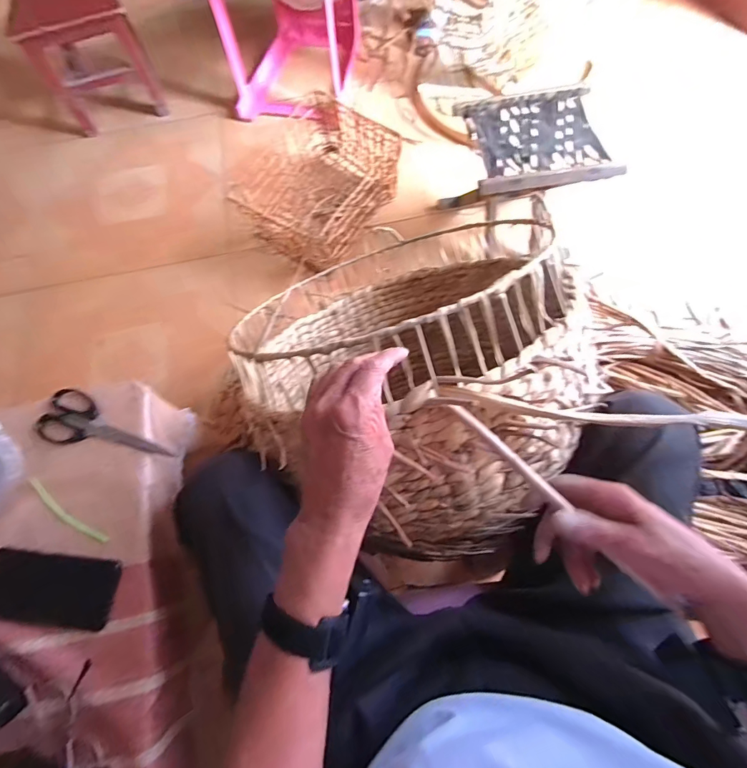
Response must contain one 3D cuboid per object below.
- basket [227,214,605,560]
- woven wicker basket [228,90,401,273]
[{"bbox_3d":[0.063,-0.019,0.653,0.450,0.317,0.574,-19,26,-4],"label":"basket"},{"bbox_3d":[-0.147,-0.550,1.125,0.302,0.162,0.402,30,75,12],"label":"woven wicker basket"}]

